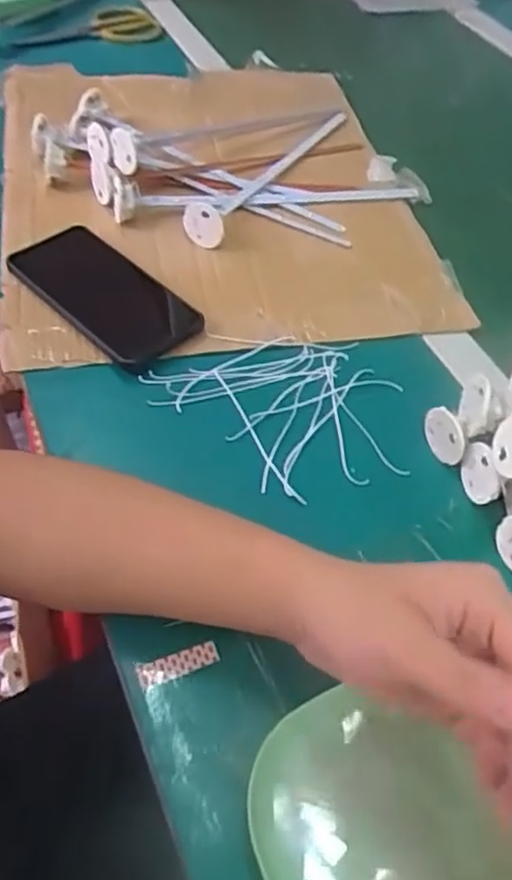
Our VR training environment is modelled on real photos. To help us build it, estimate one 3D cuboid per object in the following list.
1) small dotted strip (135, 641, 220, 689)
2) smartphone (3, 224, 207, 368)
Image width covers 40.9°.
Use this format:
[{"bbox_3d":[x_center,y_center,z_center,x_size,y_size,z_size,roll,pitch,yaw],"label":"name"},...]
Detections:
[{"bbox_3d":[-0.043,0.123,0.375,0.044,0.004,0.013,-14,64,-13],"label":"small dotted strip"},{"bbox_3d":[-0.119,-0.116,0.543,0.080,0.016,0.160,-34,62,-28],"label":"smartphone"}]

